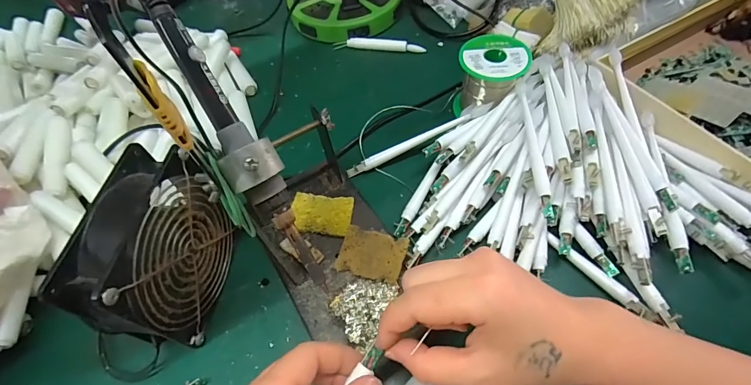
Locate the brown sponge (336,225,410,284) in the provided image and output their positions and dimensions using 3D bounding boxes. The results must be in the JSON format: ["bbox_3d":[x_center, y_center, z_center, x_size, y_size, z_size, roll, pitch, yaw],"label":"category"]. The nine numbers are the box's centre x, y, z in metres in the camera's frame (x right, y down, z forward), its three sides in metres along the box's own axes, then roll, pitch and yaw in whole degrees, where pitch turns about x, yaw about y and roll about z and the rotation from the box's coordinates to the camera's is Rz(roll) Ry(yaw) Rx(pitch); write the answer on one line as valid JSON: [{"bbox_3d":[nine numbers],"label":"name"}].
[{"bbox_3d":[-0.003,0.052,0.313,0.055,0.012,0.039,13,59,12],"label":"brown sponge"}]

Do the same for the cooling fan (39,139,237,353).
[{"bbox_3d":[-0.158,0.046,0.279,0.046,0.126,0.115,7,58,9],"label":"cooling fan"}]

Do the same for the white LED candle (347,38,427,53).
[{"bbox_3d":[0.014,-0.192,0.484,0.101,0.009,0.011,8,58,10],"label":"white LED candle"}]

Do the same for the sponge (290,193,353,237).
[{"bbox_3d":[-0.050,0.021,0.342,0.056,0.006,0.039,3,57,7],"label":"sponge"}]

